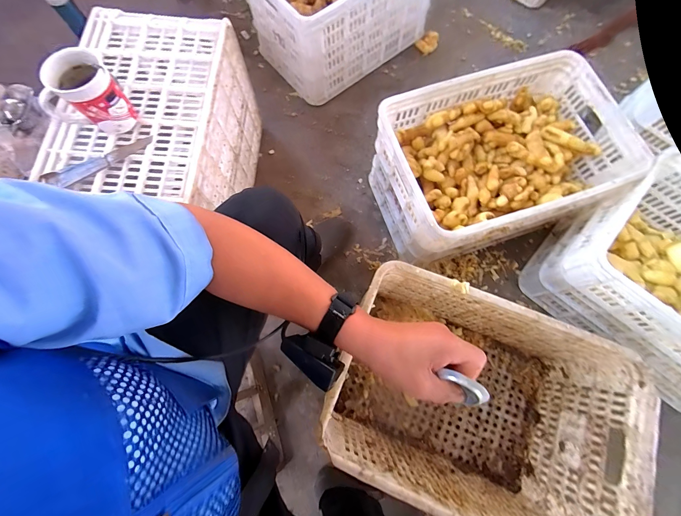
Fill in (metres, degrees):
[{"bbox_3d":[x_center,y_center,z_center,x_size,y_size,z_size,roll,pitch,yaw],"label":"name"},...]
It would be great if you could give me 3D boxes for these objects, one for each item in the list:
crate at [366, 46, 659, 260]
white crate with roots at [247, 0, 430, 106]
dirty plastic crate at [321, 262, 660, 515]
[{"bbox_3d":[0.378,-0.229,0.777,0.513,0.287,0.352,-17,76,-5],"label":"crate"},{"bbox_3d":[0.012,-0.829,0.944,0.547,0.289,0.351,-39,79,-10],"label":"white crate with roots"},{"bbox_3d":[0.253,0.285,0.628,0.509,0.295,0.355,22,76,5],"label":"dirty plastic crate"}]

